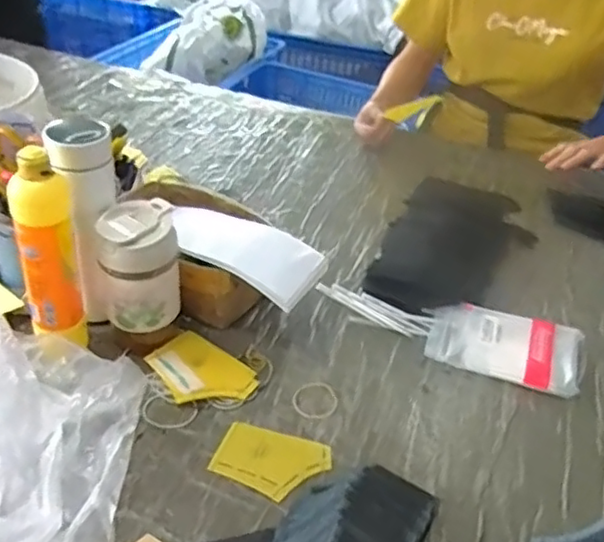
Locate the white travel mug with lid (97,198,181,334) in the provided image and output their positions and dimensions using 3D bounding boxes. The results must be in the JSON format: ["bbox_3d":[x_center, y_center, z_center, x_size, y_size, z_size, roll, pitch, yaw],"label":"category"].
[{"bbox_3d":[-0.172,-0.003,0.682,0.080,0.120,0.074,-1,37,-12],"label":"white travel mug with lid"}]

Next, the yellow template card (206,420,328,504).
[{"bbox_3d":[-0.030,0.183,0.621,0.104,0.004,0.072,15,38,13],"label":"yellow template card"}]

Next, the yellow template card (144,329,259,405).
[{"bbox_3d":[-0.113,0.110,0.701,0.117,0.018,0.078,30,44,29],"label":"yellow template card"}]

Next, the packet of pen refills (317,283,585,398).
[{"bbox_3d":[0.178,0.073,0.781,0.318,0.030,0.099,15,38,12],"label":"packet of pen refills"}]

